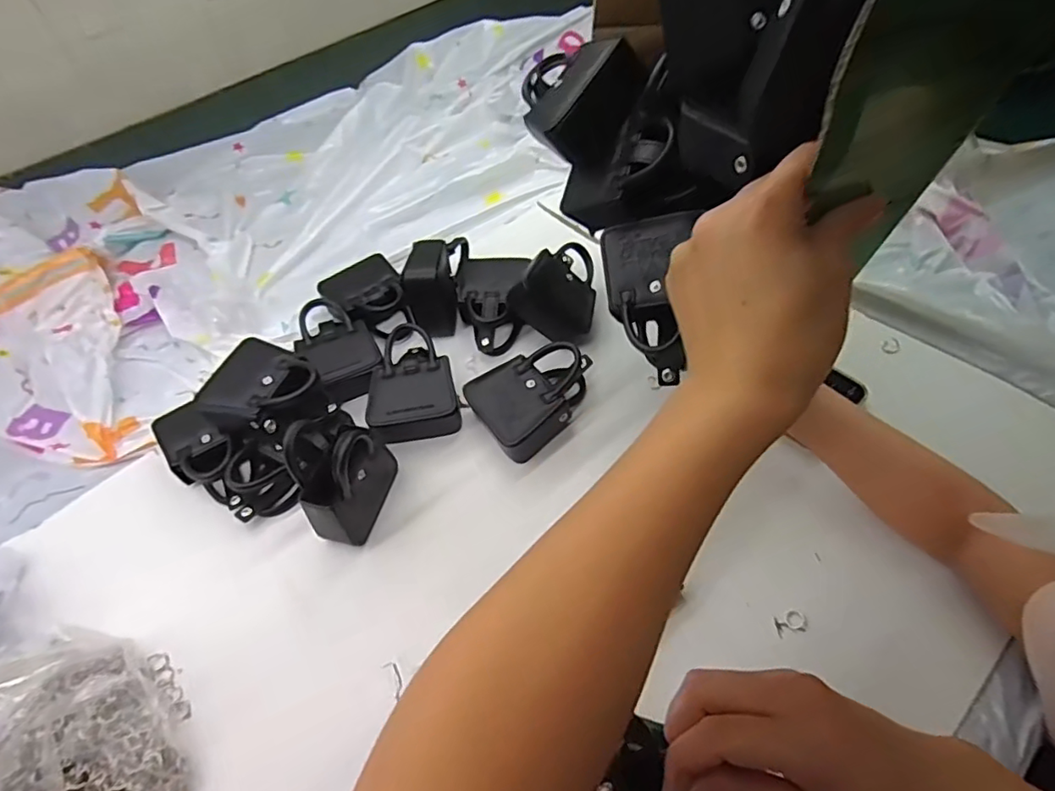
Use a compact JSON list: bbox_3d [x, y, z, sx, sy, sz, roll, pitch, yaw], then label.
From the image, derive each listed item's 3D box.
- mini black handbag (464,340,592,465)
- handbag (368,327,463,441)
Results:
[{"bbox_3d":[0.008,-0.002,0.476,0.106,0.046,0.076,-31,58,-16],"label":"mini black handbag"},{"bbox_3d":[-0.101,-0.010,0.497,0.072,0.043,0.099,-13,55,-3],"label":"handbag"}]

